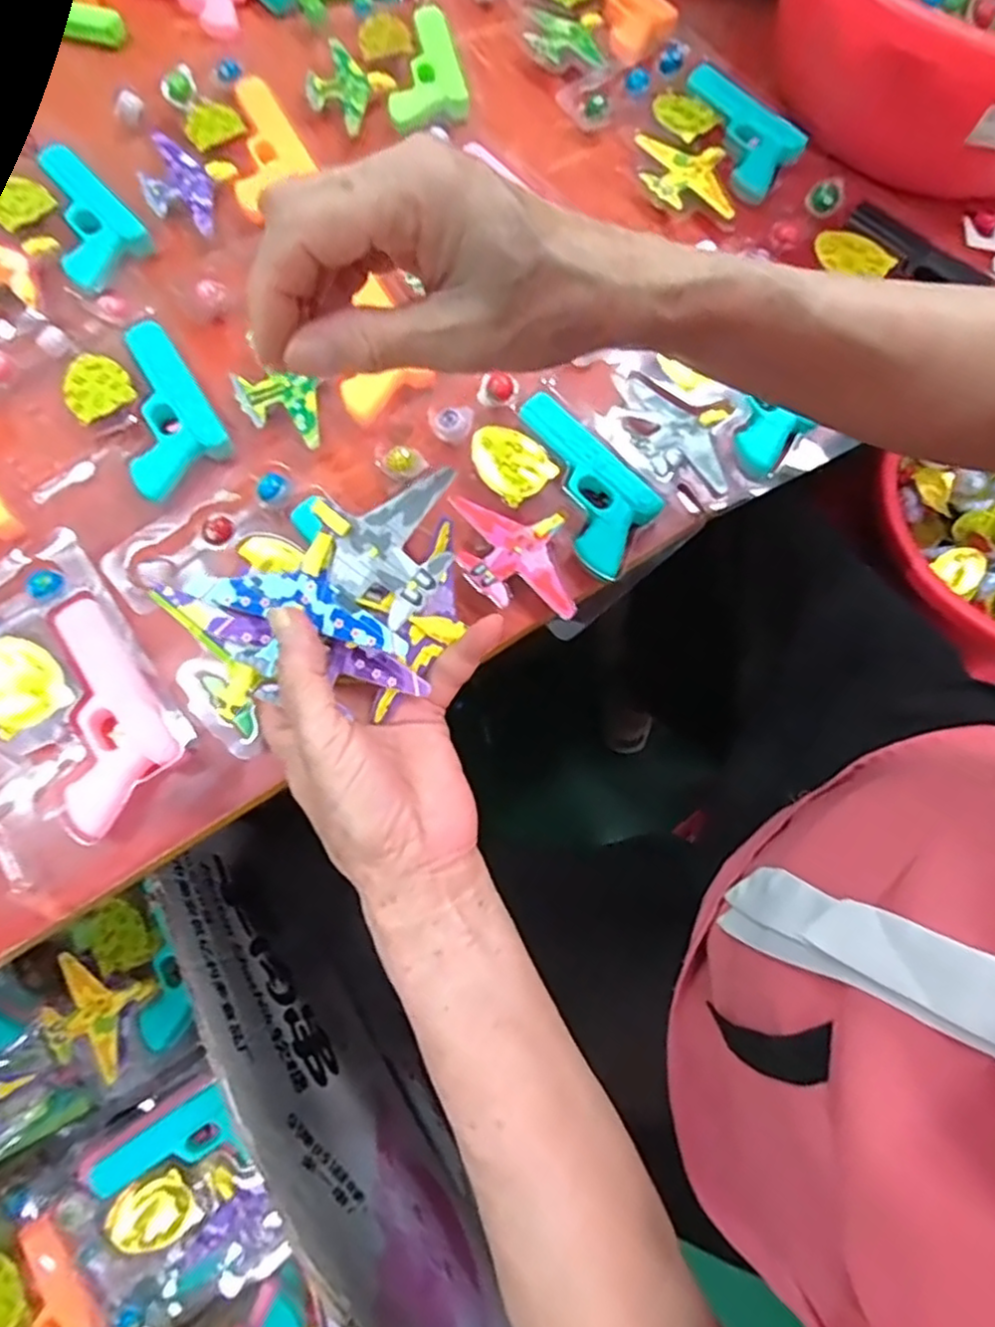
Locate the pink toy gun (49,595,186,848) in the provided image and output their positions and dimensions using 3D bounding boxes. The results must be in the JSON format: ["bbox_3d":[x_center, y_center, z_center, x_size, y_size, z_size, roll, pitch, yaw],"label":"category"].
[{"bbox_3d":[-0.209,0.023,0.353,0.059,0.011,0.122,-29,75,-9],"label":"pink toy gun"}]

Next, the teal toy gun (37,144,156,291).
[{"bbox_3d":[-0.283,-0.303,0.454,0.058,0.008,0.121,-38,77,-12],"label":"teal toy gun"}]

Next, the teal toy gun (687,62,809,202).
[{"bbox_3d":[0.176,-0.399,0.494,0.054,0.015,0.112,-34,76,-11],"label":"teal toy gun"}]

